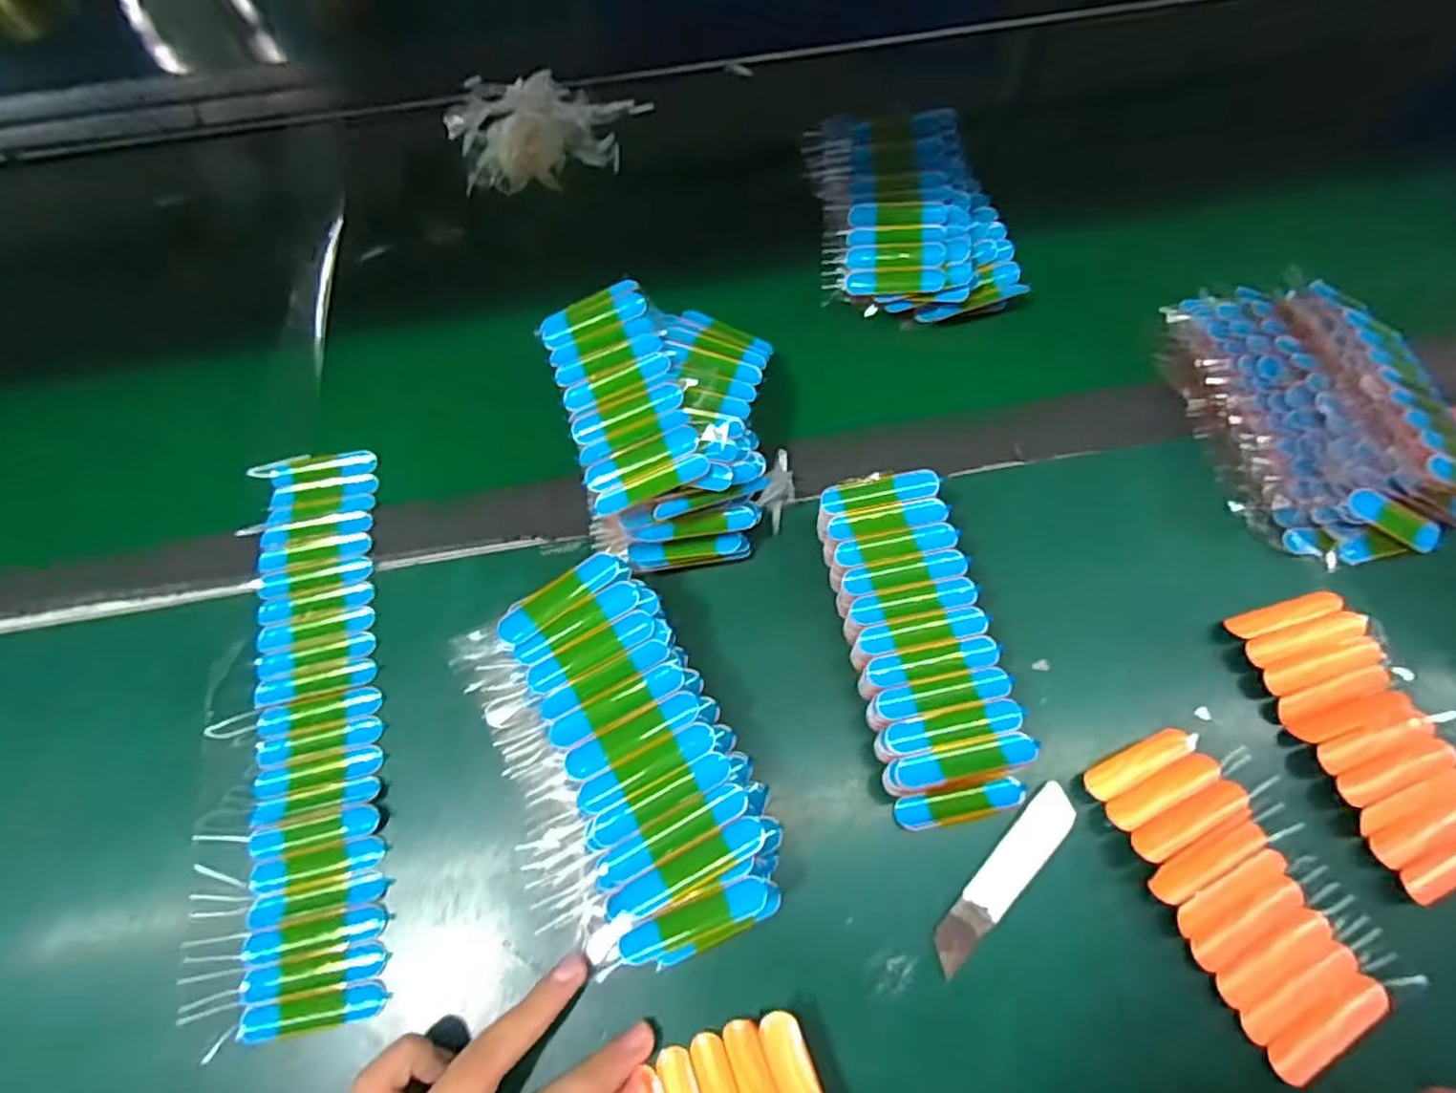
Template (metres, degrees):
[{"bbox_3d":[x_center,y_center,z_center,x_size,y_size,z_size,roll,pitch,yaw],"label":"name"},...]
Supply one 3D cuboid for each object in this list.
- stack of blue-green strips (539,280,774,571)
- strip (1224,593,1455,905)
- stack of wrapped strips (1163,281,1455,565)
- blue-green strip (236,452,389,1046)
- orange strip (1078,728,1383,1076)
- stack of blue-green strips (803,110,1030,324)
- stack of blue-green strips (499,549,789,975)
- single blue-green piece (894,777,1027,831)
[{"bbox_3d":[-0.034,-0.072,0.395,0.127,0.063,0.163,-9,65,-3],"label":"stack of blue-green strips"},{"bbox_3d":[0.321,0.094,0.344,0.062,0.020,0.140,-17,66,-7],"label":"strip"},{"bbox_3d":[0.359,-0.084,0.404,0.132,0.055,0.184,-4,65,-1],"label":"stack of wrapped strips"},{"bbox_3d":[-0.219,0.080,0.362,0.061,0.006,0.300,-13,66,-5],"label":"blue-green strip"},{"bbox_3d":[0.233,0.159,0.314,0.062,0.015,0.139,-24,67,-10],"label":"orange strip"},{"bbox_3d":[0.128,-0.242,0.481,0.131,0.048,0.170,-4,65,-1],"label":"stack of blue-green strips"},{"bbox_3d":[-0.042,0.097,0.319,0.082,0.061,0.171,-25,66,-9],"label":"stack of blue-green strips"},{"bbox_3d":[0.114,0.125,0.330,0.064,0.004,0.014,-10,65,-4],"label":"single blue-green piece"}]

